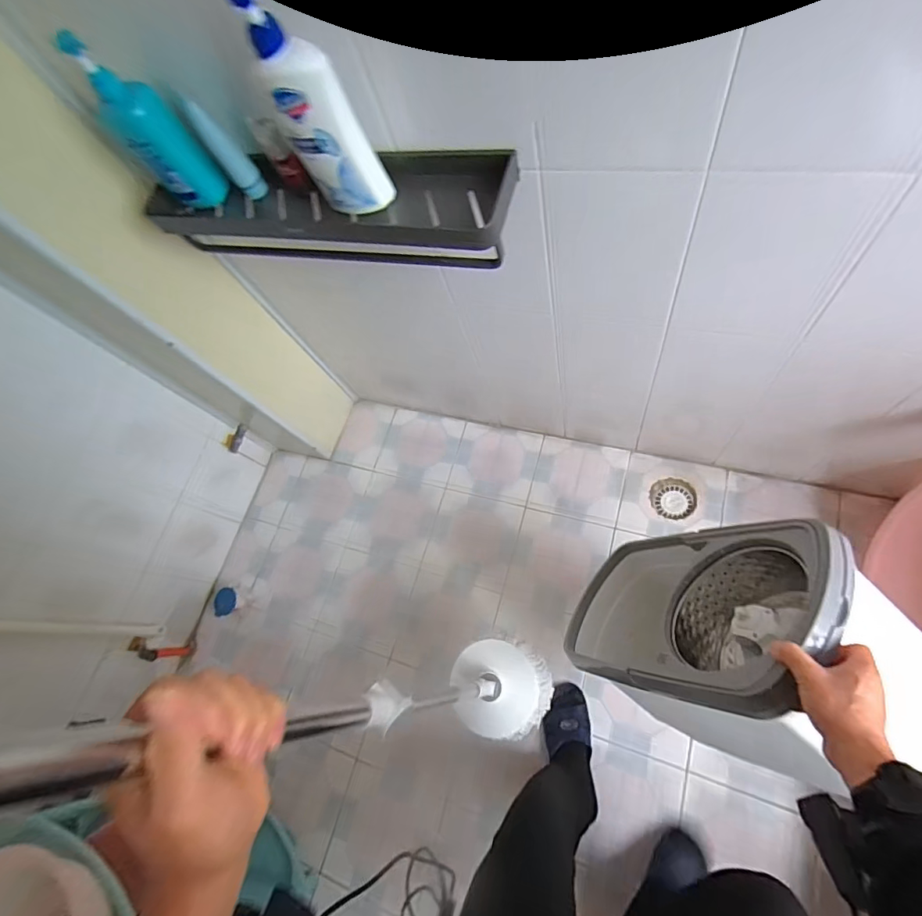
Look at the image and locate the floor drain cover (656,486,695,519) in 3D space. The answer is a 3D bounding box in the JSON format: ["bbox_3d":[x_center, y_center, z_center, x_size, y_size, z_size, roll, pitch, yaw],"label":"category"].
[{"bbox_3d":[0.584,0.123,1.301,0.092,0.005,0.089,5,72,20],"label":"floor drain cover"}]

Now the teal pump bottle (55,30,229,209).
[{"bbox_3d":[-0.449,-0.463,0.678,0.097,0.229,0.045,8,68,29],"label":"teal pump bottle"}]

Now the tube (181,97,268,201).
[{"bbox_3d":[-0.344,-0.447,0.694,0.040,0.139,0.026,15,67,40],"label":"tube"}]

